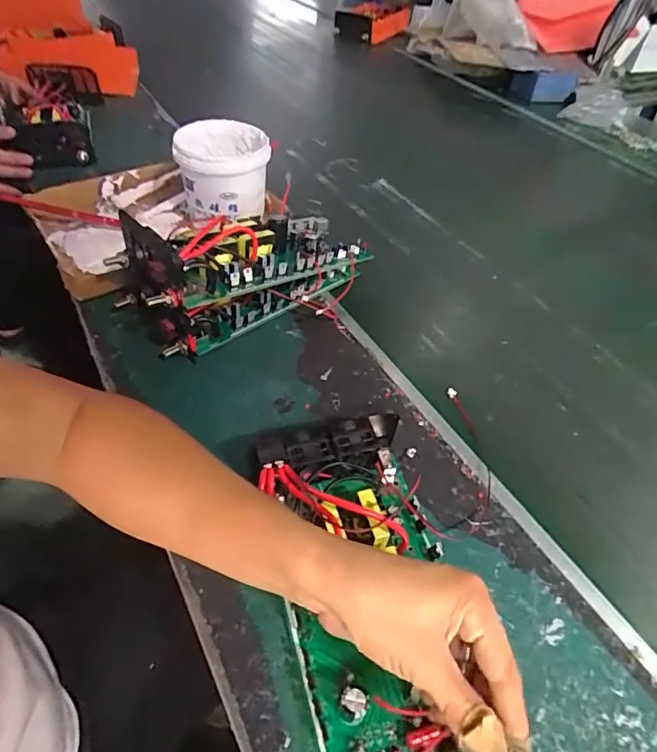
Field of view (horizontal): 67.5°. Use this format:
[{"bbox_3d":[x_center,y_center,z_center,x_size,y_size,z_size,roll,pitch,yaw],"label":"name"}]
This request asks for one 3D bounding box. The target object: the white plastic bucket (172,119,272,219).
[{"bbox_3d":[-0.144,-0.285,0.678,0.123,0.097,0.114,-5,47,-10],"label":"white plastic bucket"}]

